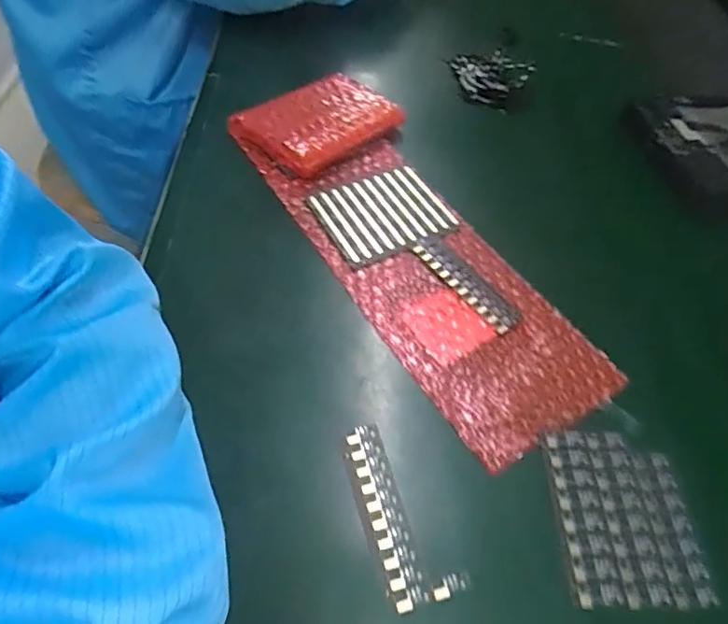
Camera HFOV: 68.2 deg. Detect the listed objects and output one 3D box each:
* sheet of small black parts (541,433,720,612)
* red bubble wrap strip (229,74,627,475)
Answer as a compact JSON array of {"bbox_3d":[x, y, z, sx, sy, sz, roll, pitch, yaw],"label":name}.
[{"bbox_3d":[0.143,0.112,0.298,0.072,0.004,0.092,3,53,-4],"label":"sheet of small black parts"},{"bbox_3d":[0.028,-0.072,0.422,0.136,0.024,0.381,-24,56,-20],"label":"red bubble wrap strip"}]

